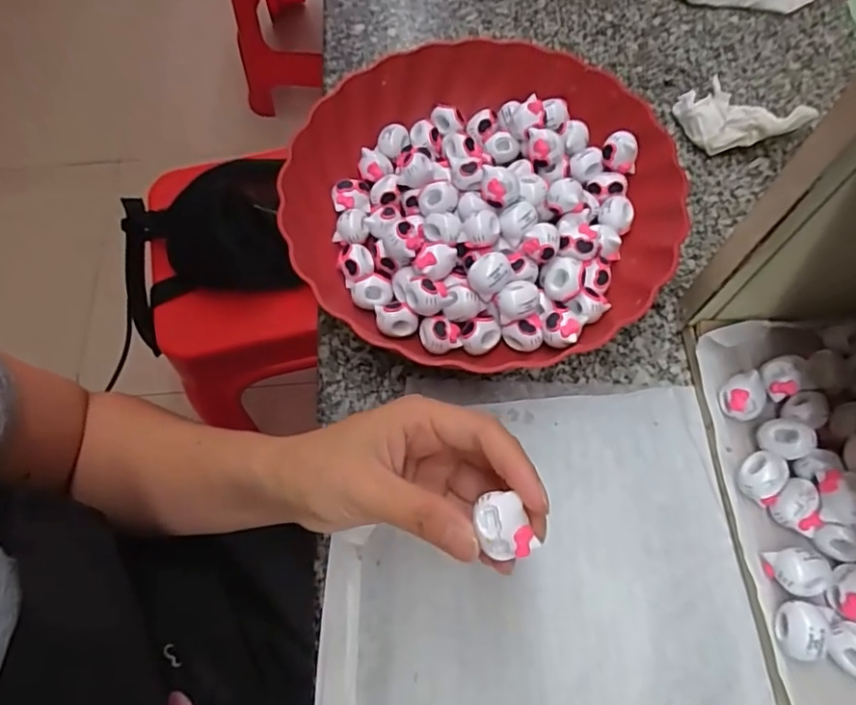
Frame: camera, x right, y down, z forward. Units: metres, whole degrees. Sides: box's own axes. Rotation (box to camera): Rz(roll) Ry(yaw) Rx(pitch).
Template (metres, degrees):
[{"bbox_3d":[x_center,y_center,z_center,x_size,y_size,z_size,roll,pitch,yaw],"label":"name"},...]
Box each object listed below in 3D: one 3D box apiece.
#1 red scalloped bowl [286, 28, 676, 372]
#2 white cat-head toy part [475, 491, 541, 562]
[{"bbox_3d":[0.038,-0.102,0.381,0.234,0.055,0.236,-1,67,2],"label":"red scalloped bowl"},{"bbox_3d":[0.029,0.067,0.220,0.020,0.010,0.023,-15,67,-7],"label":"white cat-head toy part"}]

